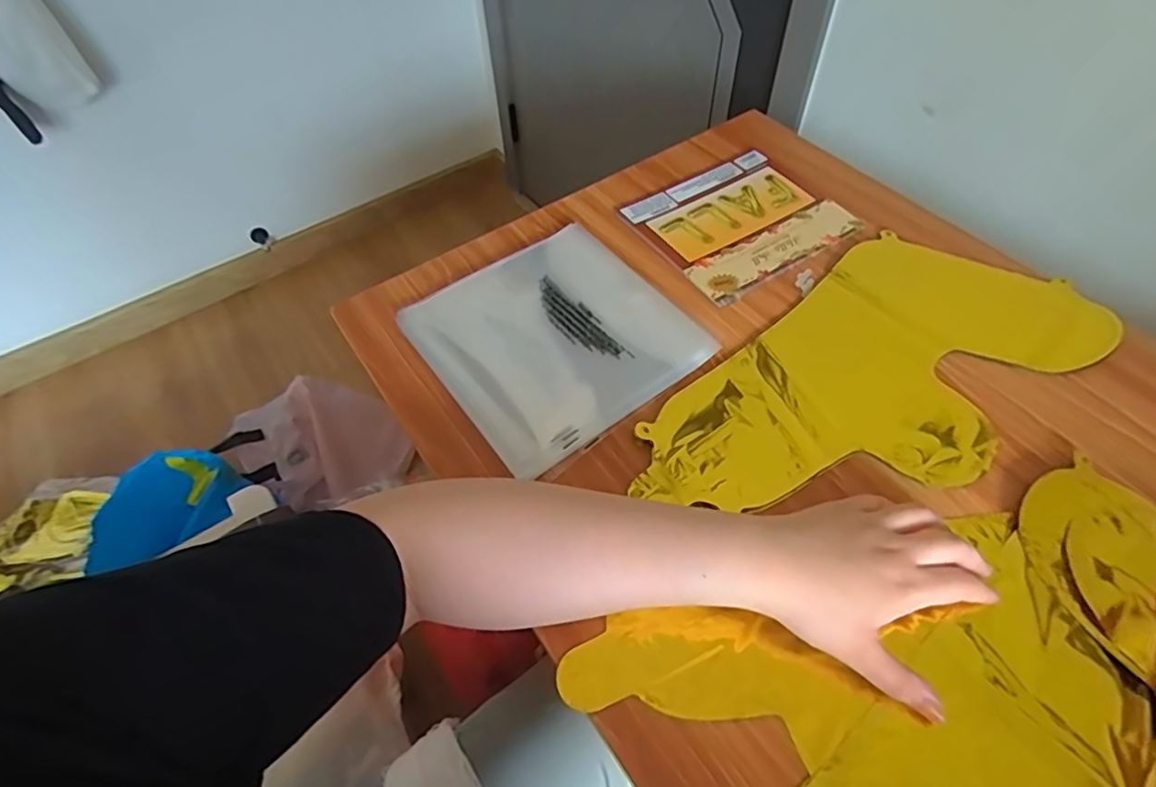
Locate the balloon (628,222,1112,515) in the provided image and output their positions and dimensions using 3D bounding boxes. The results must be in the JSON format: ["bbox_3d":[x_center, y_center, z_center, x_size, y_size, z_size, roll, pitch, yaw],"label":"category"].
[{"bbox_3d":[0.238,-0.007,0.489,0.380,0.015,0.197,-37,61,-21],"label":"balloon"}]

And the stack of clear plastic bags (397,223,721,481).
[{"bbox_3d":[-0.022,-0.052,0.533,0.199,0.012,0.212,-34,60,-19],"label":"stack of clear plastic bags"}]

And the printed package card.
[{"bbox_3d":[0.164,-0.178,0.620,0.184,0.005,0.161,-28,58,-16],"label":"printed package card"}]

